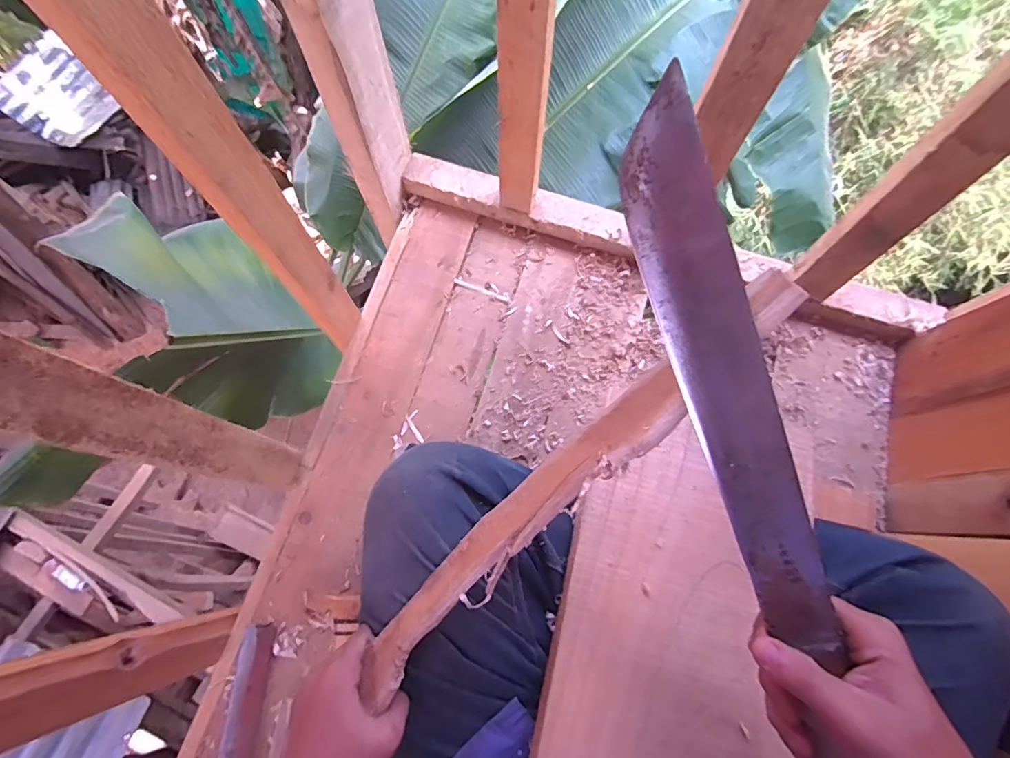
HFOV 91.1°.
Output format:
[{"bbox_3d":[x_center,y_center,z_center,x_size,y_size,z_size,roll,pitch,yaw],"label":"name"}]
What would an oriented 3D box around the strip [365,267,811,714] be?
[{"bbox_3d":[0.017,0.088,0.317,0.038,0.030,0.393,47,112,13],"label":"strip"}]

